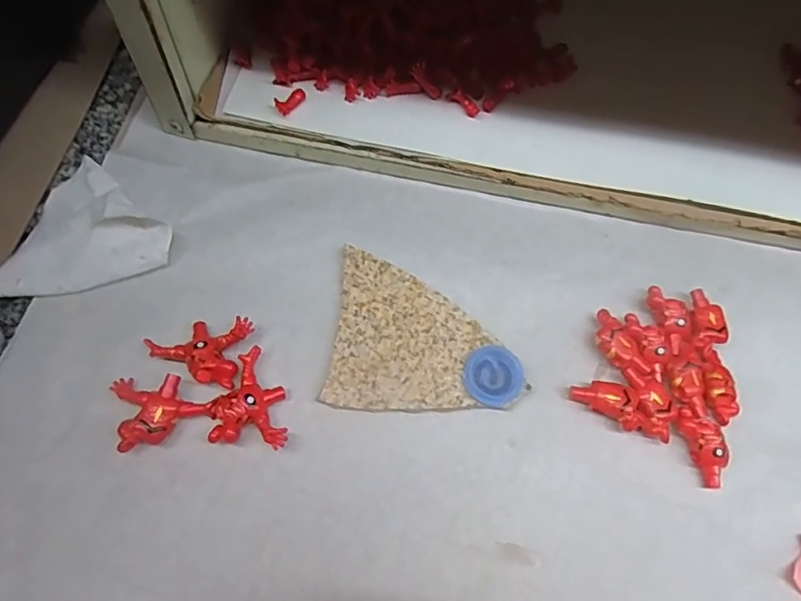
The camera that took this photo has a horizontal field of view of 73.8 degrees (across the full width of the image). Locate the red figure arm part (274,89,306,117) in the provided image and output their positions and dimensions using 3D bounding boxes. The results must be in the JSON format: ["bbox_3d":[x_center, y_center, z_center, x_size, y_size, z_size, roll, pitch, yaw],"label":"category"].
[{"bbox_3d":[-0.063,-0.115,0.306,0.008,0.009,0.020,39,65,13],"label":"red figure arm part"}]

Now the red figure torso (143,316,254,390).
[{"bbox_3d":[-0.099,0.022,0.261,0.045,0.012,0.033,13,62,1],"label":"red figure torso"}]

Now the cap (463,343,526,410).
[{"bbox_3d":[0.047,0.039,0.268,0.030,0.009,0.030,3,63,-5],"label":"cap"}]

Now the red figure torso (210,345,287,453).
[{"bbox_3d":[-0.071,0.045,0.252,0.035,0.013,0.047,-1,63,-7],"label":"red figure torso"}]

